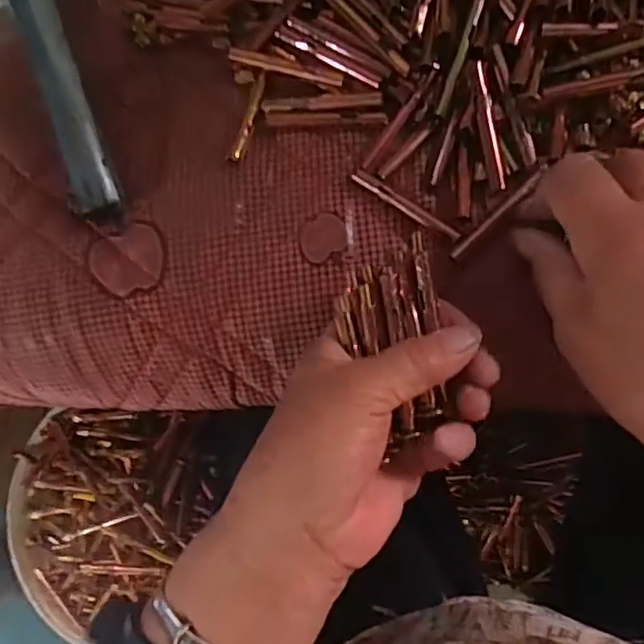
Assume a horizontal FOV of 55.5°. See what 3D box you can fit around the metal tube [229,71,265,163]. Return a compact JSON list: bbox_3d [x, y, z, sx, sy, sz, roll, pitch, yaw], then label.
[{"bbox_3d":[-0.036,-0.101,0.300,0.006,0.007,0.049,14,83,9],"label":"metal tube"}]

